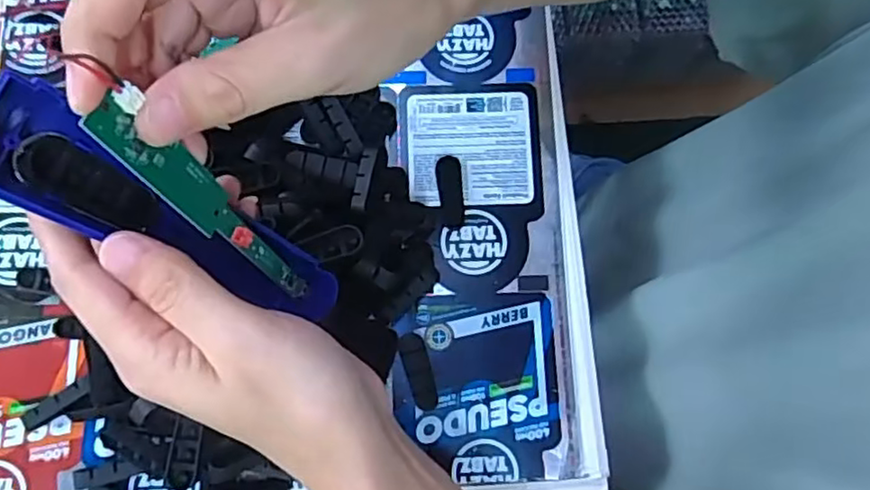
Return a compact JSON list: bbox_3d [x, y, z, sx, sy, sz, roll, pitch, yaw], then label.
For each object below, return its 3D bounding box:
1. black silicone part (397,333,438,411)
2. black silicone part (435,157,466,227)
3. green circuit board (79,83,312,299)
[{"bbox_3d":[-0.010,0.079,0.404,0.016,0.013,0.047,-17,79,-7],"label":"black silicone part"},{"bbox_3d":[0.010,-0.035,0.425,0.016,0.004,0.045,-6,89,10],"label":"black silicone part"},{"bbox_3d":[-0.081,-0.012,0.250,0.005,0.133,0.019,9,66,21],"label":"green circuit board"}]

